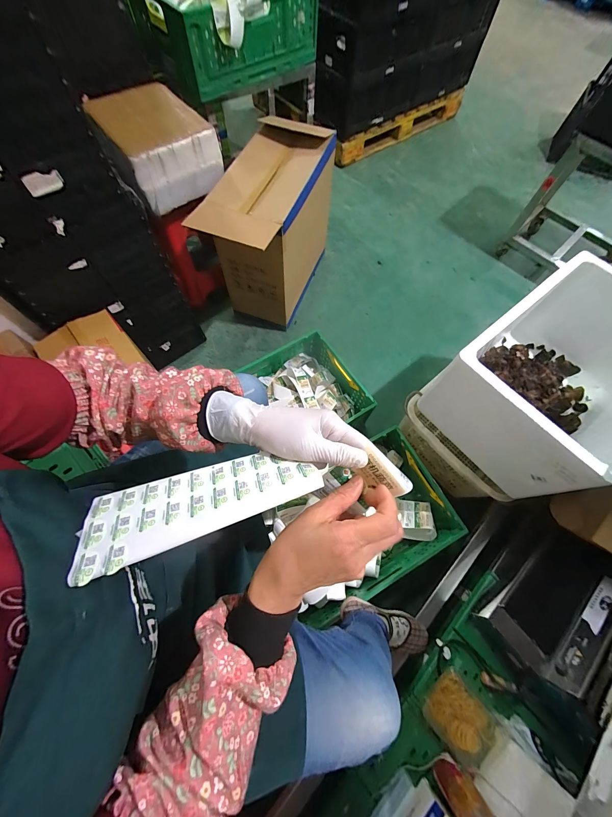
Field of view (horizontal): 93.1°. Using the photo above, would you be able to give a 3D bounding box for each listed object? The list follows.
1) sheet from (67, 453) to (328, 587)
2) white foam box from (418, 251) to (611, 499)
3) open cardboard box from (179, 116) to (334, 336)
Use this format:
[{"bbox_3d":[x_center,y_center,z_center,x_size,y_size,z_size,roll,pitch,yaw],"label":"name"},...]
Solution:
[{"bbox_3d":[-0.081,0.077,0.253,0.191,0.009,0.078,-15,40,-9],"label":"sheet"},{"bbox_3d":[0.706,-0.097,0.836,0.577,0.285,0.393,-36,73,-15],"label":"white foam box"},{"bbox_3d":[-0.138,-0.724,1.266,0.317,0.557,0.684,21,69,7],"label":"open cardboard box"}]

